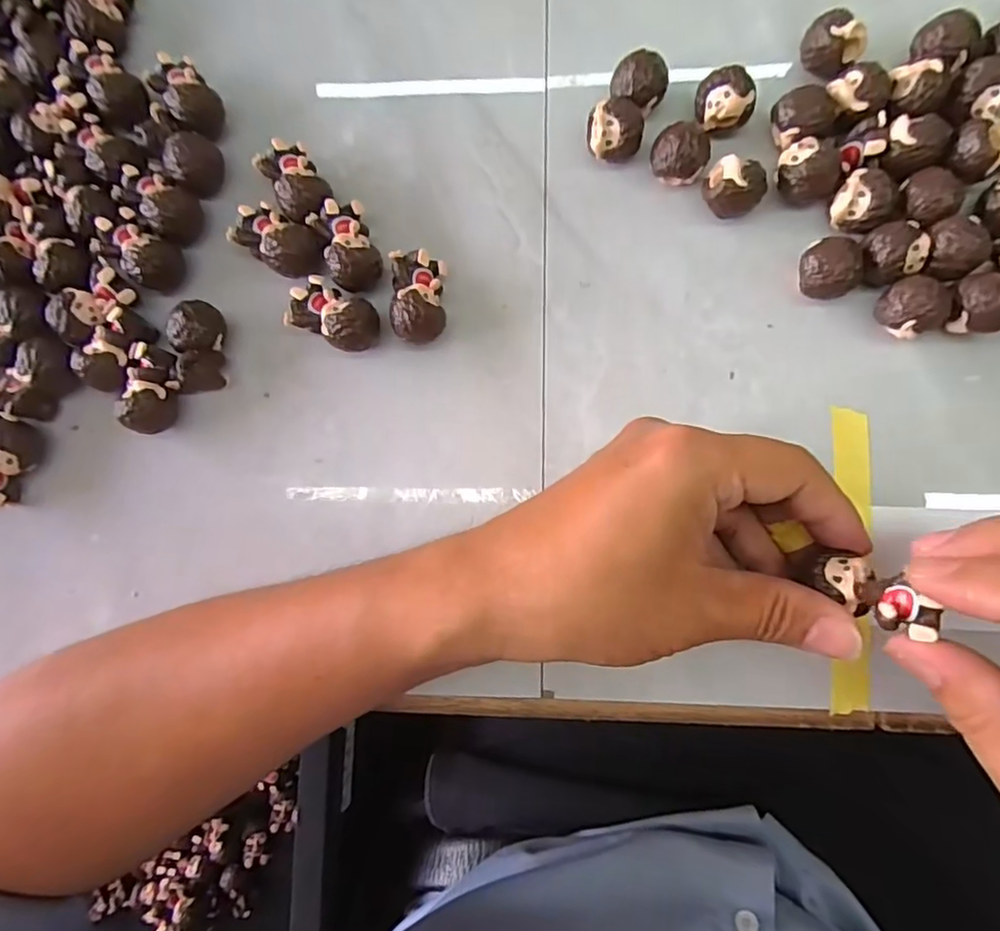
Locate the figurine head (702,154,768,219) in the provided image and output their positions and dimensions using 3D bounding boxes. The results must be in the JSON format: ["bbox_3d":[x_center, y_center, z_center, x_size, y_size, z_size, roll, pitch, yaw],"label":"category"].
[{"bbox_3d":[0.103,-0.121,0.270,0.025,0.023,0.022,16,86,7],"label":"figurine head"}]

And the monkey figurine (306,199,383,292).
[{"bbox_3d":[-0.070,-0.101,0.281,0.024,0.021,0.041,-26,83,2],"label":"monkey figurine"}]

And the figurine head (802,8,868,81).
[{"bbox_3d":[0.147,-0.186,0.273,0.020,0.024,0.024,-42,82,0],"label":"figurine head"}]

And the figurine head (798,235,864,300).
[{"bbox_3d":[0.140,-0.083,0.262,0.022,0.024,0.025,-33,82,1],"label":"figurine head"}]

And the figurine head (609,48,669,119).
[{"bbox_3d":[0.064,-0.173,0.281,0.024,0.025,0.024,7,85,6],"label":"figurine head"}]

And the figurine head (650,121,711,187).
[{"bbox_3d":[0.081,-0.139,0.273,0.024,0.023,0.022,-1,84,5],"label":"figurine head"}]

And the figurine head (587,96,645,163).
[{"bbox_3d":[0.052,-0.152,0.279,0.024,0.023,0.022,-5,84,5],"label":"figurine head"}]

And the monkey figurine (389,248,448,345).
[{"bbox_3d":[-0.036,-0.076,0.275,0.022,0.025,0.040,-2,84,5],"label":"monkey figurine"}]

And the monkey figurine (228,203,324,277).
[{"bbox_3d":[-0.103,-0.104,0.283,0.043,0.020,0.023,33,88,7],"label":"monkey figurine"}]

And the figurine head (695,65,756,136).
[{"bbox_3d":[0.101,-0.163,0.275,0.024,0.024,0.019,1,85,5],"label":"figurine head"}]

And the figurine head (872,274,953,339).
[{"bbox_3d":[0.172,-0.066,0.257,0.024,0.024,0.024,-1,84,5],"label":"figurine head"}]

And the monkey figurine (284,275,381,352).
[{"bbox_3d":[-0.075,-0.068,0.277,0.040,0.021,0.024,25,87,7],"label":"monkey figurine"}]

